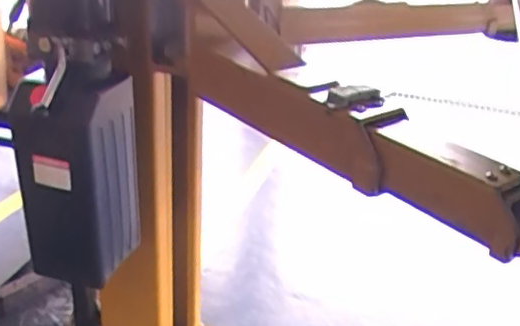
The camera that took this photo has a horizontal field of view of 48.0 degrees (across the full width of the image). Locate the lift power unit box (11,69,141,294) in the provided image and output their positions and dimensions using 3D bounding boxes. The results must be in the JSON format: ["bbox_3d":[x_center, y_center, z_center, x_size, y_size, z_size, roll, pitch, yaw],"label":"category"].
[{"bbox_3d":[-0.390,0.032,1.234,0.211,0.416,0.203,7,27,6],"label":"lift power unit box"}]

